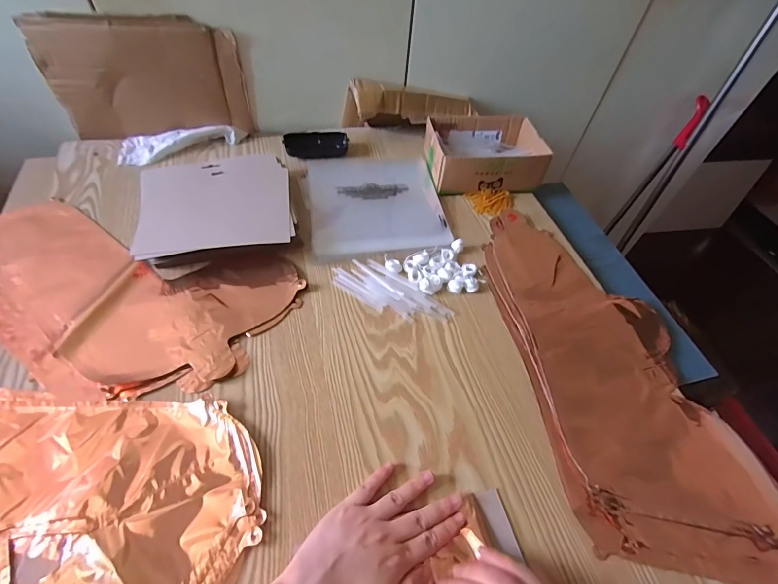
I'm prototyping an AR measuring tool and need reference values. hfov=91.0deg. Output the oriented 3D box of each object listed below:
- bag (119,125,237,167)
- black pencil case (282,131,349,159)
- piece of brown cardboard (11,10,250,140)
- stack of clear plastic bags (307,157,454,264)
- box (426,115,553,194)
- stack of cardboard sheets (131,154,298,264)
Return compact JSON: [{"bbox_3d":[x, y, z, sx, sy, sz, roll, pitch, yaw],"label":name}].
[{"bbox_3d":[-0.354,-0.254,0.644,0.181,0.028,0.063,-12,55,-14],"label":"bag"},{"bbox_3d":[-0.127,-0.261,0.675,0.109,0.025,0.053,-6,54,-10],"label":"black pencil case"},{"bbox_3d":[-0.373,-0.329,0.602,0.274,0.176,0.020,-6,54,-10],"label":"piece of brown cardboard"},{"bbox_3d":[-0.021,-0.147,0.607,0.202,0.008,0.228,-7,54,-10],"label":"stack of clear plastic bags"},{"bbox_3d":[0.159,-0.242,0.658,0.182,0.065,0.155,-4,53,-8],"label":"box"},{"bbox_3d":[-0.242,-0.120,0.546,0.201,0.038,0.198,-8,54,-11],"label":"stack of cardboard sheets"}]

